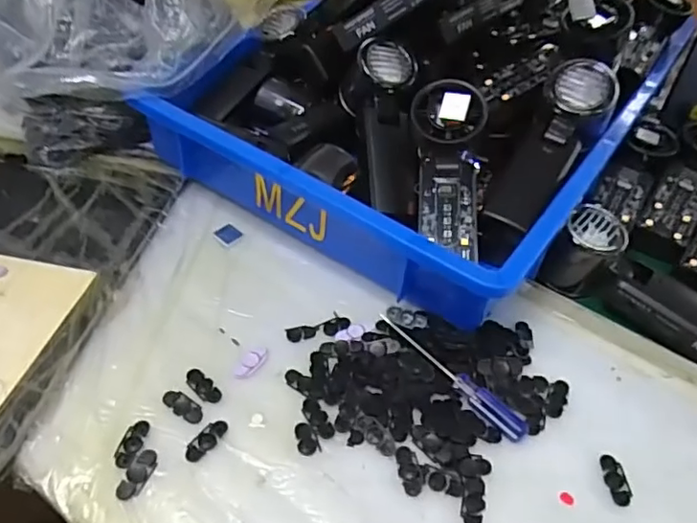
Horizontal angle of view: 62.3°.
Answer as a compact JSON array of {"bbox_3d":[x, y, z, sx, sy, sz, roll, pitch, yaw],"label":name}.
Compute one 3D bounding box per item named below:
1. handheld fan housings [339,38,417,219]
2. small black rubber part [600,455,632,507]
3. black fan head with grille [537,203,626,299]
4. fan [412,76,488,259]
[{"bbox_3d":[0.032,-0.111,0.503,0.060,0.047,0.161,-3,75,-9],"label":"handheld fan housings"},{"bbox_3d":[0.157,0.128,0.338,0.013,0.004,0.029,1,43,-4],"label":"small black rubber part"},{"bbox_3d":[0.187,-0.006,0.458,0.047,0.057,0.058,27,47,22],"label":"black fan head with grille"},{"bbox_3d":[0.077,-0.070,0.439,0.053,0.025,0.138,2,78,-5],"label":"fan"}]

